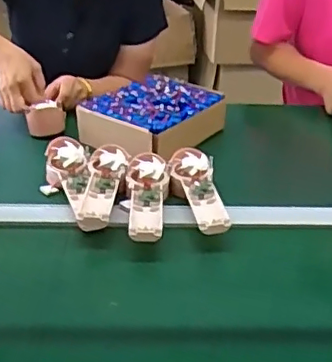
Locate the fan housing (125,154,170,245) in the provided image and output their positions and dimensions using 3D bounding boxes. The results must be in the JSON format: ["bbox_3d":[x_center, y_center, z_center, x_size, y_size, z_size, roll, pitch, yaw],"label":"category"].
[{"bbox_3d":[-0.025,0.019,0.801,0.057,0.030,0.184,0,30,-1],"label":"fan housing"}]

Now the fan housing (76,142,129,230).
[{"bbox_3d":[-0.088,0.001,0.829,0.055,0.031,0.175,2,30,2],"label":"fan housing"}]

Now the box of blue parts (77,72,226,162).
[{"bbox_3d":[-0.020,-0.114,0.990,0.175,0.056,0.222,23,37,33],"label":"box of blue parts"}]

